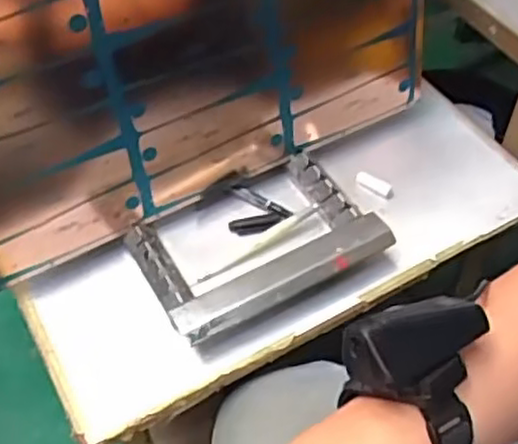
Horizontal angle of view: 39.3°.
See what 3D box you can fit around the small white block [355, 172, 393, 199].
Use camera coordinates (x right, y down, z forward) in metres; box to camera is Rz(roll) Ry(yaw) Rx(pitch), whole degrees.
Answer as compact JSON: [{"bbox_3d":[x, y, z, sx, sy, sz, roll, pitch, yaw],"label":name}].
[{"bbox_3d":[0.110,-0.035,0.683,0.037,0.010,0.012,32,56,22],"label":"small white block"}]

